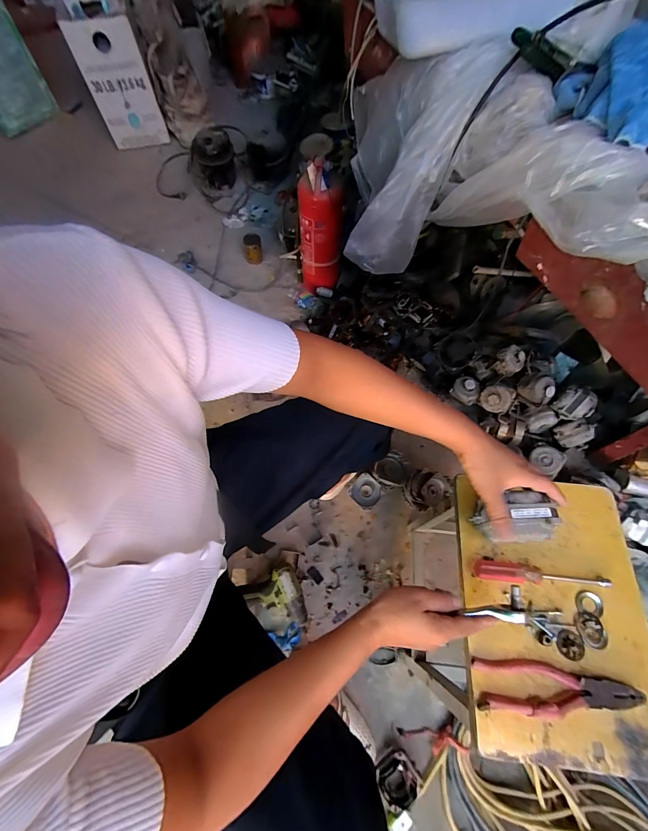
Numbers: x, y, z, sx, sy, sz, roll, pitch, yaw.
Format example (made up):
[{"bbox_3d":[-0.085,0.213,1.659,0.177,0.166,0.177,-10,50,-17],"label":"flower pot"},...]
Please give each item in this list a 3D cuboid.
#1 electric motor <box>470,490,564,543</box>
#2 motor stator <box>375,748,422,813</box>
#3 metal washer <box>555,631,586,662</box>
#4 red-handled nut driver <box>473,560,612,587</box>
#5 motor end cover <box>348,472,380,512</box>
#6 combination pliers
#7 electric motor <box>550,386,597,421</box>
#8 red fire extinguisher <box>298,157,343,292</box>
[{"bbox_3d":[0.251,0.139,0.450,0.082,0.064,0.054,8,66,2],"label":"electric motor"},{"bbox_3d":[0.153,0.749,0.700,0.081,0.038,0.089,1,64,-2],"label":"motor stator"},{"bbox_3d":[0.316,0.295,0.433,0.034,0.004,0.031,6,64,1],"label":"metal washer"},{"bbox_3d":[0.294,0.219,0.457,0.179,0.021,0.025,8,64,2],"label":"red-handled nut driver"},{"bbox_3d":[0.116,0.212,0.938,0.082,0.021,0.079,41,70,16],"label":"motor end cover"},{"bbox_3d":[0.280,0.330,0.405,0.189,0.015,0.052,6,64,1],"label":"combination pliers"},{"bbox_3d":[0.681,-0.034,0.914,0.078,0.073,0.092,-30,69,-15],"label":"electric motor"},{"bbox_3d":[-0.012,-0.583,1.069,0.129,0.405,0.140,3,64,-1],"label":"red fire extinguisher"}]

